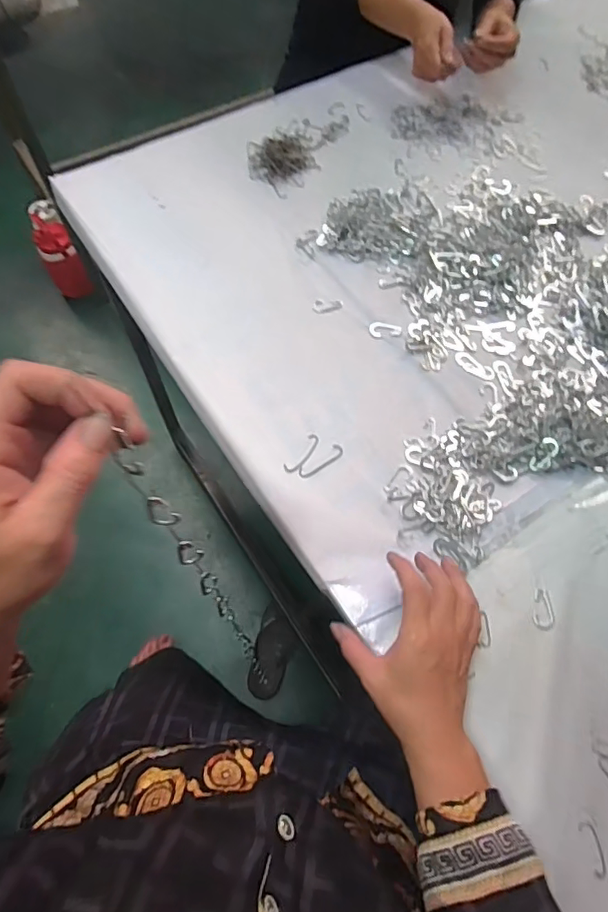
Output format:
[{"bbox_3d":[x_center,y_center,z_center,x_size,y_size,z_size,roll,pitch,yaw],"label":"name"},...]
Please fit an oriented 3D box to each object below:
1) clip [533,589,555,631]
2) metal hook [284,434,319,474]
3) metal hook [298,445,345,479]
[{"bbox_3d":[0.219,0.139,0.473,0.017,0.004,0.036,13,63,8],"label":"clip"},{"bbox_3d":[-0.001,-0.002,0.547,0.017,0.004,0.052,33,67,17],"label":"metal hook"},{"bbox_3d":[0.018,0.006,0.544,0.054,0.004,0.016,-35,67,-16],"label":"metal hook"}]

